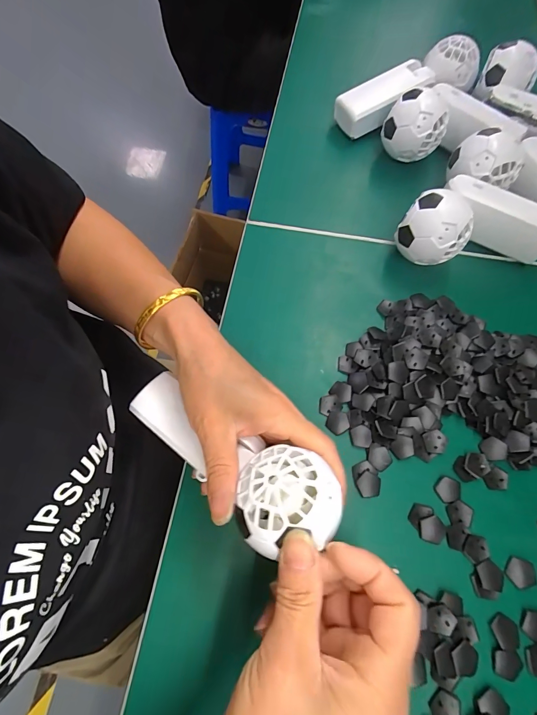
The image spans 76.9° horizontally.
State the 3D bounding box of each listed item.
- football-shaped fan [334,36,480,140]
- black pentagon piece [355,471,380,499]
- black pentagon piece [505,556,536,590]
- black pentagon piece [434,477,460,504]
[{"bbox_3d":[0.157,-0.307,0.382,0.163,0.047,0.061,-27,73,-11],"label":"football-shaped fan"},{"bbox_3d":[0.077,0.099,0.261,0.018,0.004,0.018,24,71,7],"label":"black pentagon piece"},{"bbox_3d":[0.179,0.153,0.239,0.020,0.004,0.018,12,70,3],"label":"black pentagon piece"},{"bbox_3d":[0.139,0.101,0.259,0.019,0.004,0.018,-29,73,-11],"label":"black pentagon piece"}]

